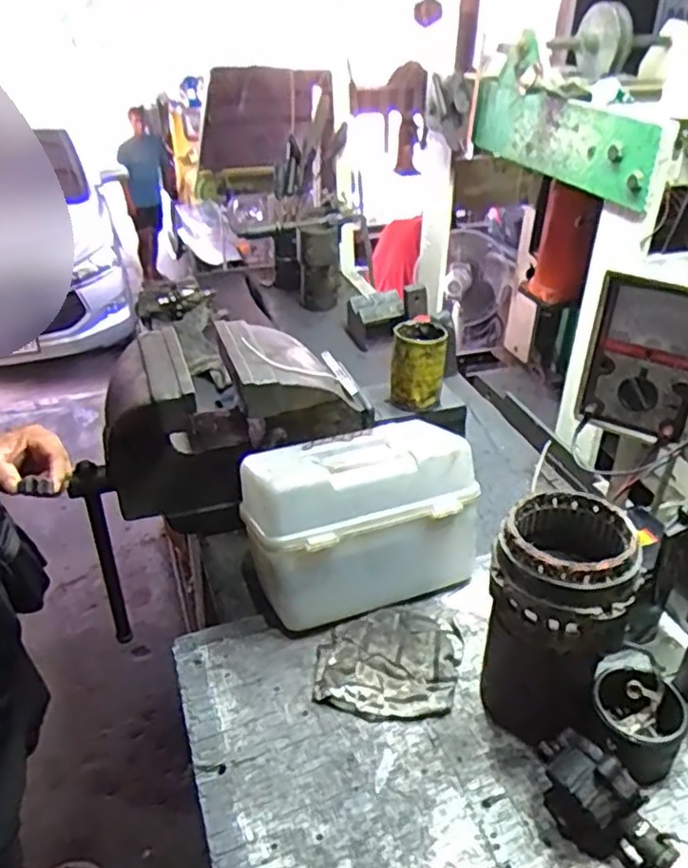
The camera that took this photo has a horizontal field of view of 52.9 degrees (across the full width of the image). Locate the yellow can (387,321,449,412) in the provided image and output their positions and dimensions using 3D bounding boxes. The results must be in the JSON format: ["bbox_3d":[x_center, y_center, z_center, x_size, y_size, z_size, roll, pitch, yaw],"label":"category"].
[{"bbox_3d":[0.109,-0.101,1.022,0.082,0.108,0.075,2,34,3],"label":"yellow can"}]

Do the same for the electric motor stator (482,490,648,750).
[{"bbox_3d":[0.209,0.185,0.689,0.120,0.233,0.127,11,35,15],"label":"electric motor stator"}]

